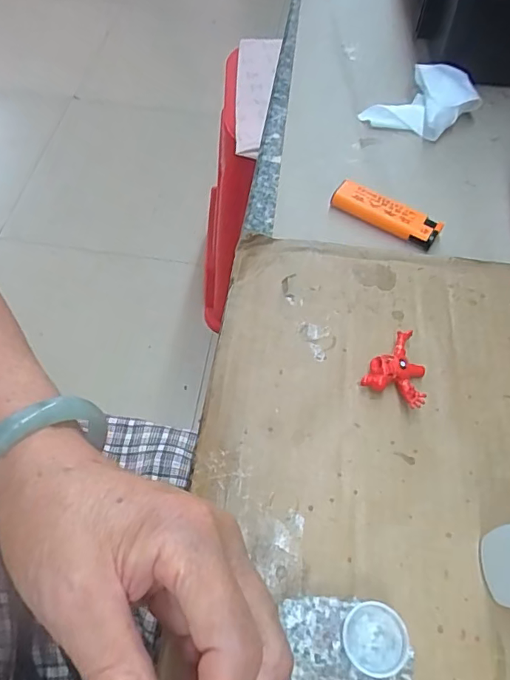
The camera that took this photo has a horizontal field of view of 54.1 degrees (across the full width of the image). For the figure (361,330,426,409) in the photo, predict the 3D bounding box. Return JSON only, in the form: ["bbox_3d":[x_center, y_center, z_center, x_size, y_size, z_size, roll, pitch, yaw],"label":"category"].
[{"bbox_3d":[0.088,0.015,0.293,0.034,0.015,0.045,28,62,14],"label":"figure"}]

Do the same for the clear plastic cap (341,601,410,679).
[{"bbox_3d":[0.051,0.127,0.212,0.027,0.004,0.026,6,63,7],"label":"clear plastic cap"}]

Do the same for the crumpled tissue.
[{"bbox_3d":[0.144,-0.203,0.421,0.084,0.029,0.059,-34,66,-20],"label":"crumpled tissue"}]

